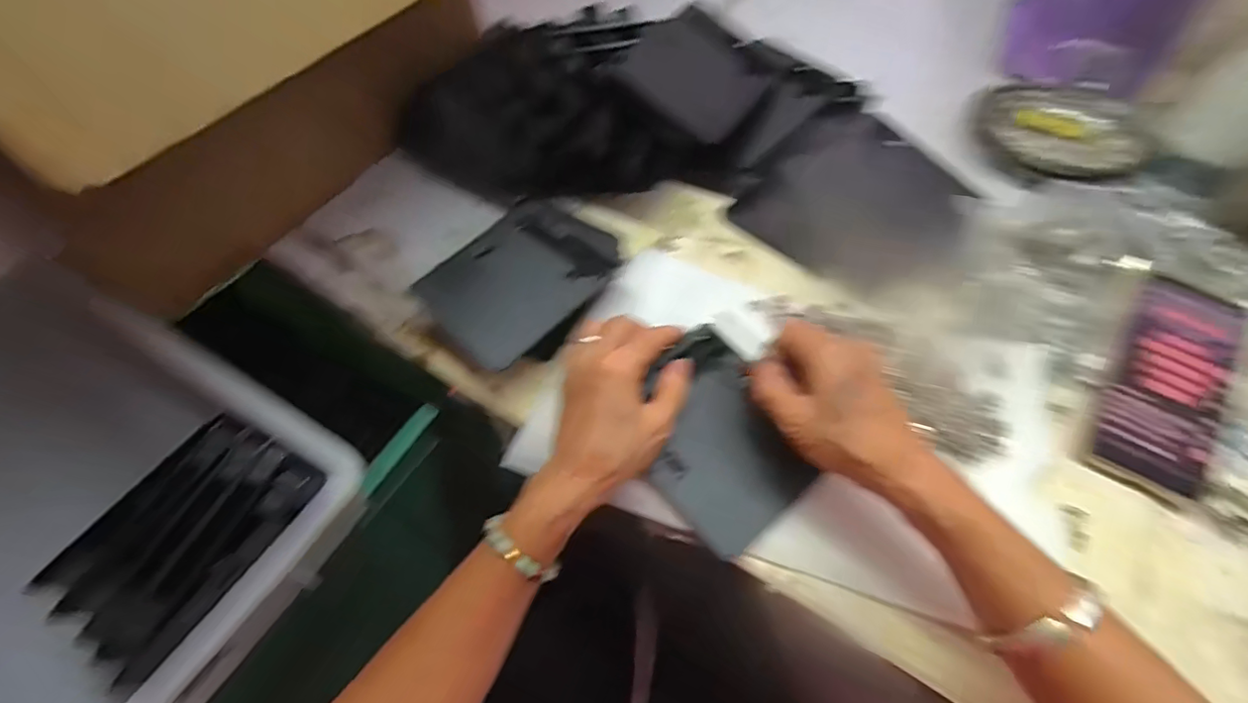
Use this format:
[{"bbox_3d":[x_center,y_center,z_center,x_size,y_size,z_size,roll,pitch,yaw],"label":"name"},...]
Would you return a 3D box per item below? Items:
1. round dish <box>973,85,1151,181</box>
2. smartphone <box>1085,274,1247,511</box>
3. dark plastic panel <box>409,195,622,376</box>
[{"bbox_3d":[0.414,-0.216,0.535,0.136,0.031,0.154,17,60,12],"label":"round dish"},{"bbox_3d":[0.379,0.019,0.387,0.067,0.015,0.164,25,73,20],"label":"smartphone"},{"bbox_3d":[-0.075,-0.057,0.450,0.116,0.042,0.155,34,65,21],"label":"dark plastic panel"}]

